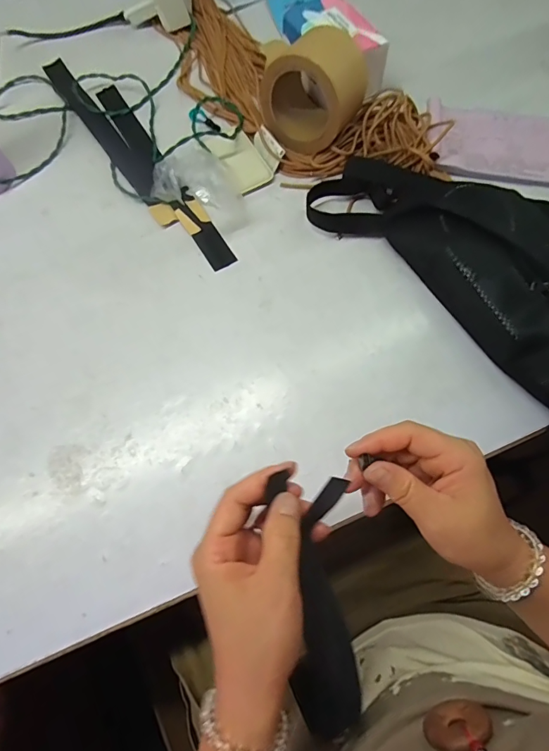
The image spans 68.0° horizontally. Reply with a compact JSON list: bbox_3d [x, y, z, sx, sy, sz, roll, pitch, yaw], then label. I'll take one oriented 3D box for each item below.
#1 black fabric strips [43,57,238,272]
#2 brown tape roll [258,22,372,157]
[{"bbox_3d":[-0.186,-0.296,0.531,0.065,0.022,0.432,-32,72,-10],"label":"black fabric strips"},{"bbox_3d":[0.047,-0.333,0.480,0.102,0.110,0.089,31,73,12],"label":"brown tape roll"}]

